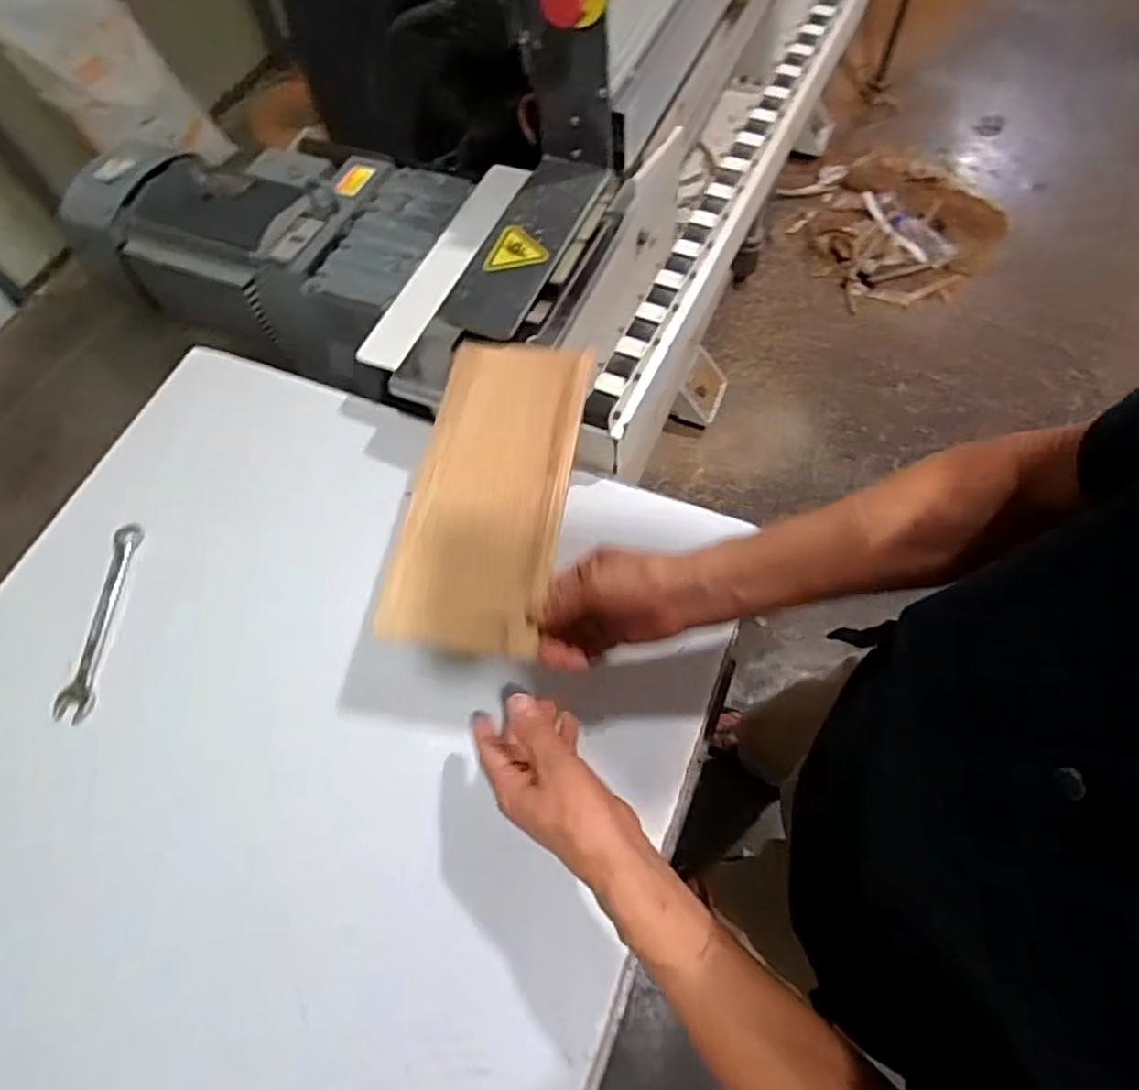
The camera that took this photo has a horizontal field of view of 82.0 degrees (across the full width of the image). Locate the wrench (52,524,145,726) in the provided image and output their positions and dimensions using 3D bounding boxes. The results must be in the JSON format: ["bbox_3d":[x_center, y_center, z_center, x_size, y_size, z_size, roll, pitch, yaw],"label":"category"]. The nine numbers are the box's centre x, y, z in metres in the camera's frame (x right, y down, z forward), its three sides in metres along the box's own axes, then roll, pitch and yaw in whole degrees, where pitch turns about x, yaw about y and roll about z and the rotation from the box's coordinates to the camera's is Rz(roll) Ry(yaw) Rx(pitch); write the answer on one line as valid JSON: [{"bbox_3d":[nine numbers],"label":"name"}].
[{"bbox_3d":[-0.452,0.070,0.636,0.028,0.015,0.193,0,64,3],"label":"wrench"}]

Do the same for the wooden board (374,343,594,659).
[{"bbox_3d":[-0.067,-0.056,0.569,0.128,0.016,0.296,7,63,7],"label":"wooden board"}]

